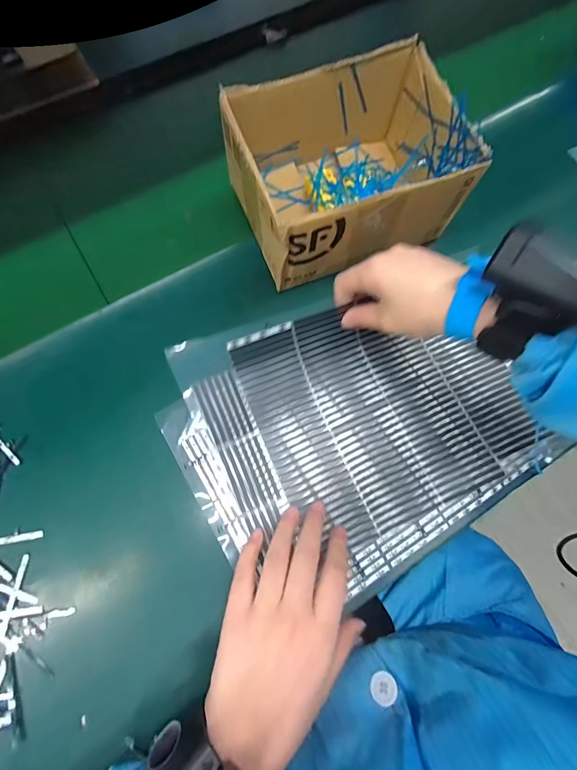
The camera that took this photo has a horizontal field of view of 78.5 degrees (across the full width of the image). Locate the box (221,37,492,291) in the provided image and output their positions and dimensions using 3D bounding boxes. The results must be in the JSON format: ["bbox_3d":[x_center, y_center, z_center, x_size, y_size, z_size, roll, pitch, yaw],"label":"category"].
[{"bbox_3d":[0.051,-0.216,0.354,0.196,0.109,0.173,-19,74,-8],"label":"box"}]

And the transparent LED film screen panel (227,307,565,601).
[{"bbox_3d":[0.095,0.025,0.321,0.228,0.033,0.223,-26,76,-8],"label":"transparent LED film screen panel"}]

